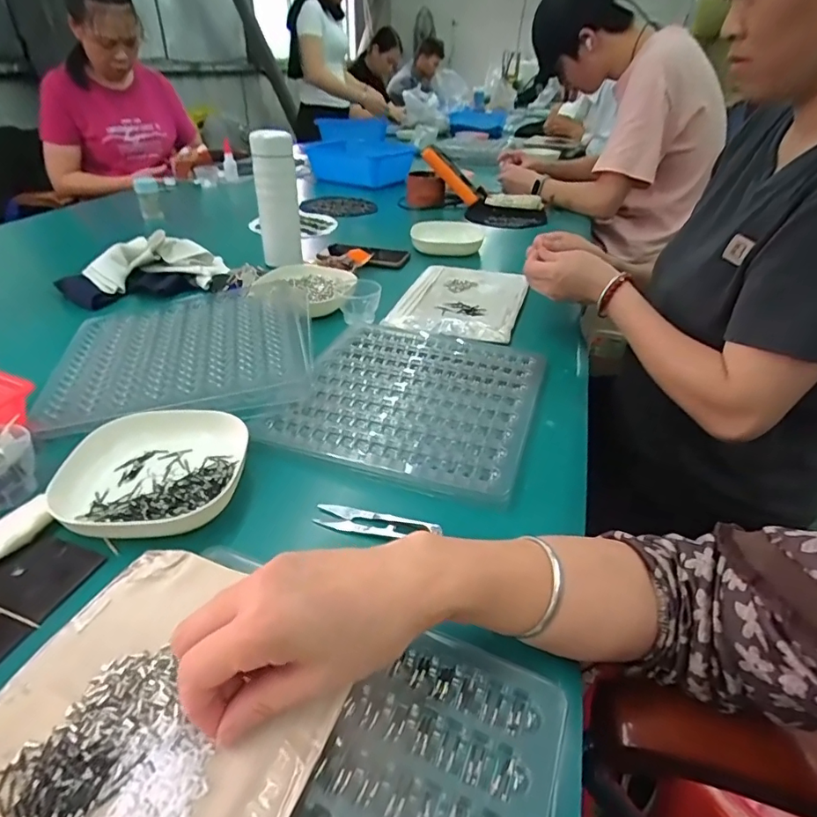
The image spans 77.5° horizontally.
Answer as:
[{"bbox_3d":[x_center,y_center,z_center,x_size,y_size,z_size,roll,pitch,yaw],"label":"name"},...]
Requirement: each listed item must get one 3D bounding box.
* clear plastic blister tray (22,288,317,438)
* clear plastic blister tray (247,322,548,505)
[{"bbox_3d":[-0.262,-0.076,0.607,0.278,0.033,0.287,-6,35,-11],"label":"clear plastic blister tray"},{"bbox_3d":[0.011,-0.024,0.563,0.252,0.009,0.285,13,36,16],"label":"clear plastic blister tray"}]

